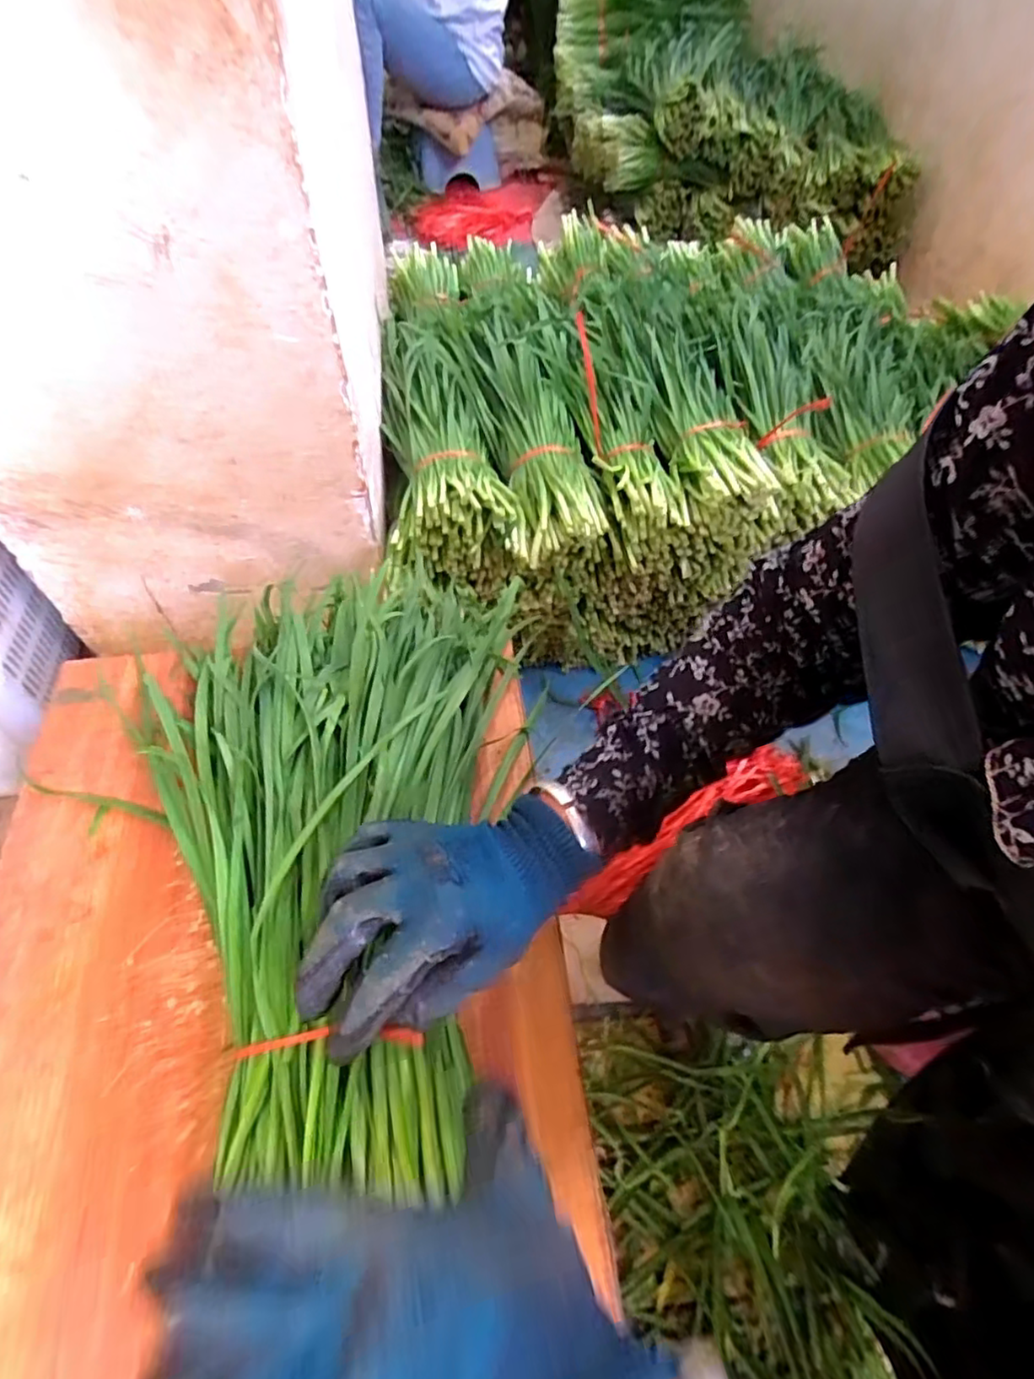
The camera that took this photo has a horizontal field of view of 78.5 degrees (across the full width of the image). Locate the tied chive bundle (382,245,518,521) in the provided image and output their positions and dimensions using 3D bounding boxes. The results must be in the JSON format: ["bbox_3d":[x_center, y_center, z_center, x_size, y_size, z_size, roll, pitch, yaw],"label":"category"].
[{"bbox_3d":[-0.108,-0.421,0.824,0.143,0.063,0.589,-9,59,-9],"label":"tied chive bundle"}]

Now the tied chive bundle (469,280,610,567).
[{"bbox_3d":[0.010,-0.384,0.791,0.118,0.063,0.529,-7,59,-8],"label":"tied chive bundle"}]

